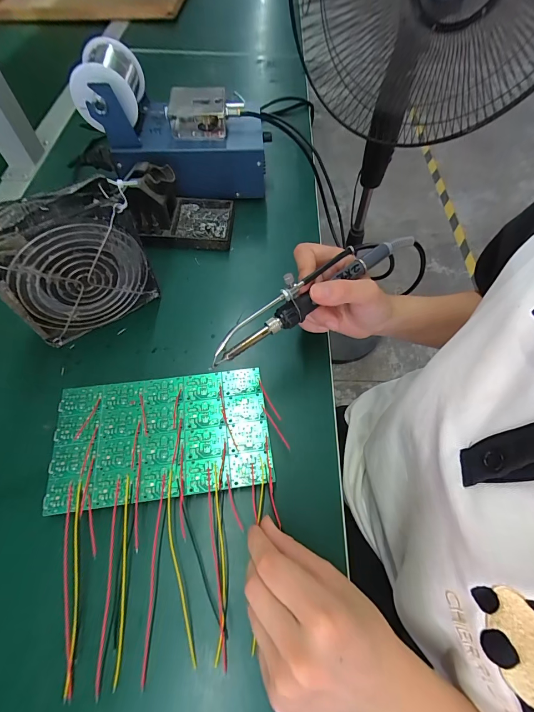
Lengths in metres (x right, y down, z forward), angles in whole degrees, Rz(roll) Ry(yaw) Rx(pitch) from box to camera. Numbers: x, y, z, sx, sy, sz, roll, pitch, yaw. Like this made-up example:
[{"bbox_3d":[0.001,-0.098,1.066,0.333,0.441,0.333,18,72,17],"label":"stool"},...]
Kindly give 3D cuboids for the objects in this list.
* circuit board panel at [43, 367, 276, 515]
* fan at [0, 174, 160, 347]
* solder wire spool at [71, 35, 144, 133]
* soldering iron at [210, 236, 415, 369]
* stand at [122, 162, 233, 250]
[{"bbox_3d":[-0.086,0.067,0.283,0.172,0.015,0.101,-7,61,-4],"label":"circuit board panel"},{"bbox_3d":[-0.172,-0.079,0.303,0.119,0.123,0.040,-33,66,-17],"label":"fan"},{"bbox_3d":[-0.177,-0.301,0.367,0.063,0.054,0.090,-4,61,-2],"label":"solder wire spool"},{"bbox_3d":[0.042,-0.058,0.272,0.205,0.033,0.022,-34,66,-11],"label":"soldering iron"},{"bbox_3d":[-0.101,-0.180,0.392,0.113,0.068,0.079,1,61,1],"label":"stand"}]

